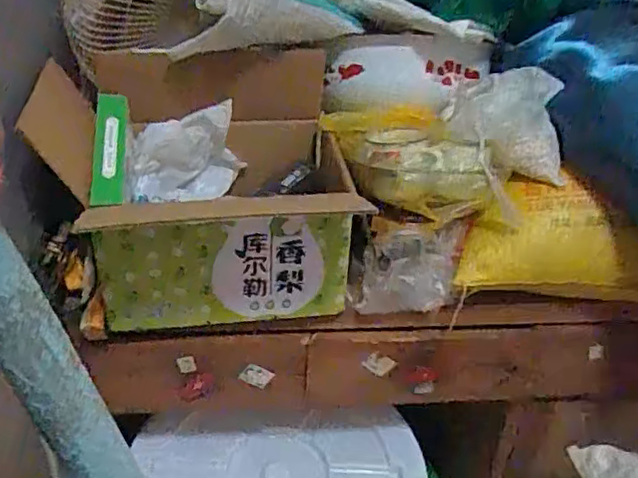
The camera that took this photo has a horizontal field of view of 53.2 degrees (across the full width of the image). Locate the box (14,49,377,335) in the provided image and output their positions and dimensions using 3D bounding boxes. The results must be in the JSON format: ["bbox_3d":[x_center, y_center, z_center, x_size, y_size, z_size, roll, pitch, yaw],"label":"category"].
[{"bbox_3d":[-0.135,-0.067,0.837,0.366,0.285,0.233,-1,35,-8],"label":"box"}]

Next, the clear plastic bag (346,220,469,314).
[{"bbox_3d":[0.121,0.042,0.874,0.148,0.109,0.066,4,35,0],"label":"clear plastic bag"}]

